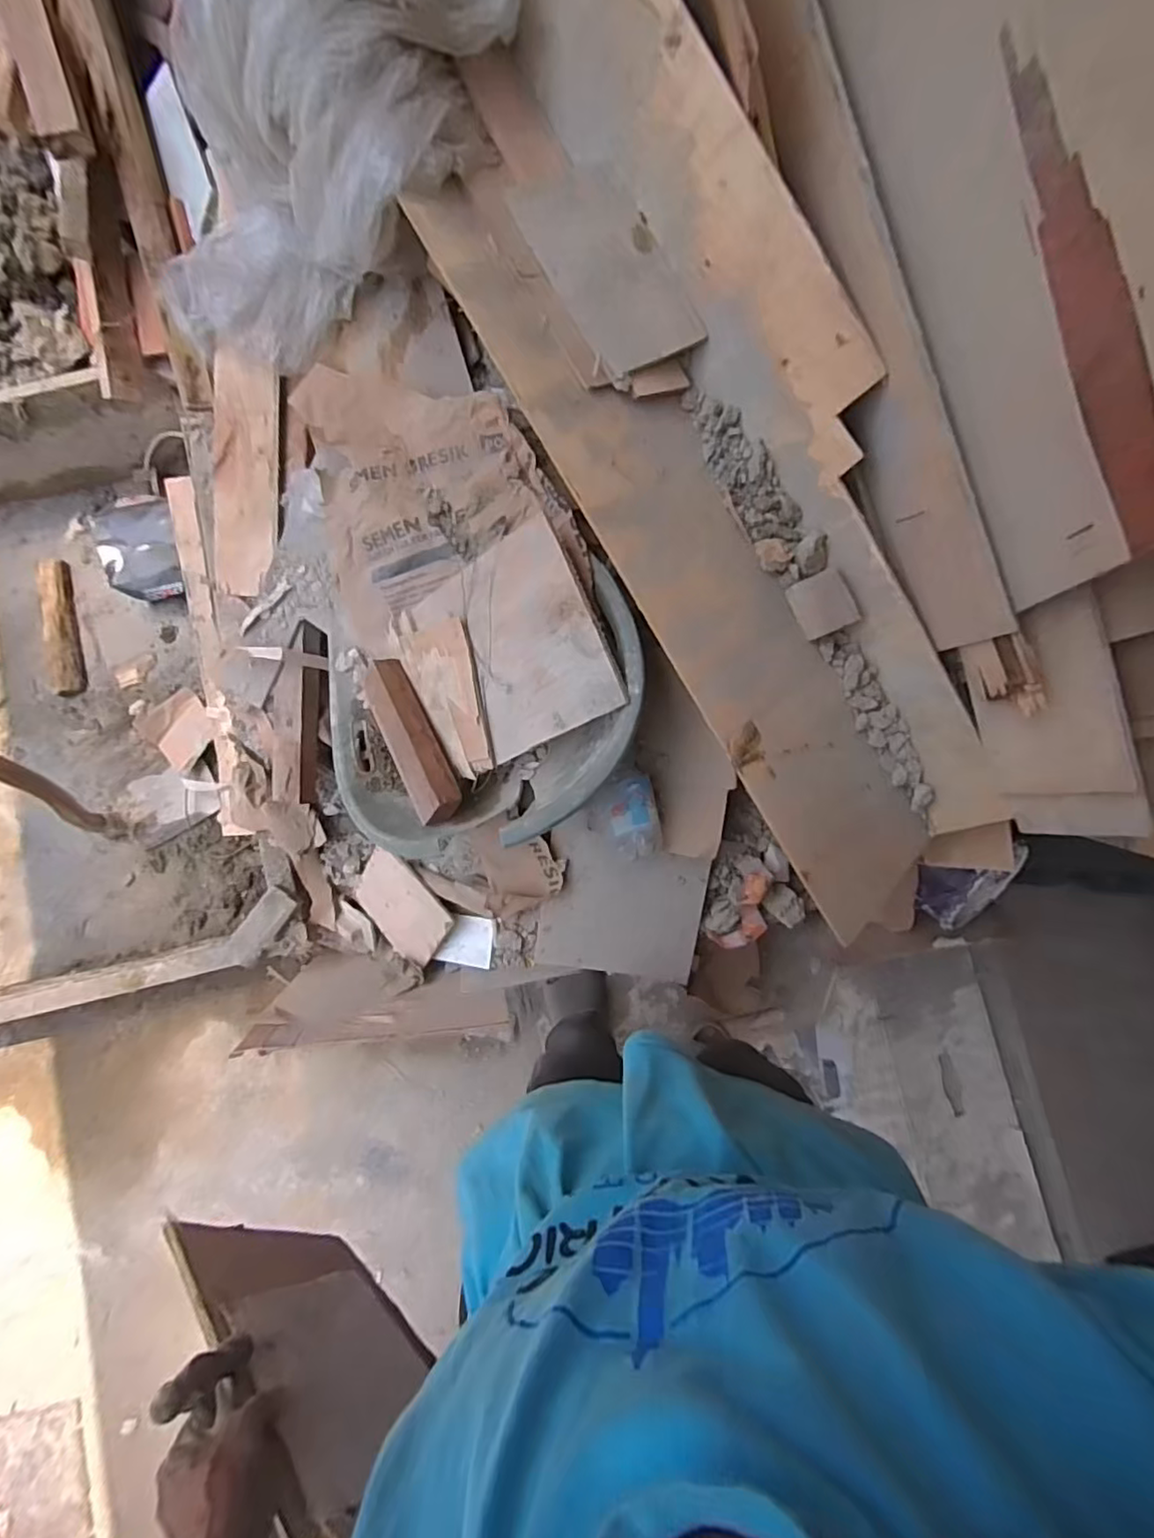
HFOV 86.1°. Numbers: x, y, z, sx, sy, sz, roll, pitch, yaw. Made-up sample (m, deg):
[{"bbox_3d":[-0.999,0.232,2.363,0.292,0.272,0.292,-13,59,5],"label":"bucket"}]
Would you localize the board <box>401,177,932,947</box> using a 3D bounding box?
[{"bbox_3d":[0.152,-0.237,0.757,0.224,0.026,0.990,-33,94,-28],"label":"board"}]

